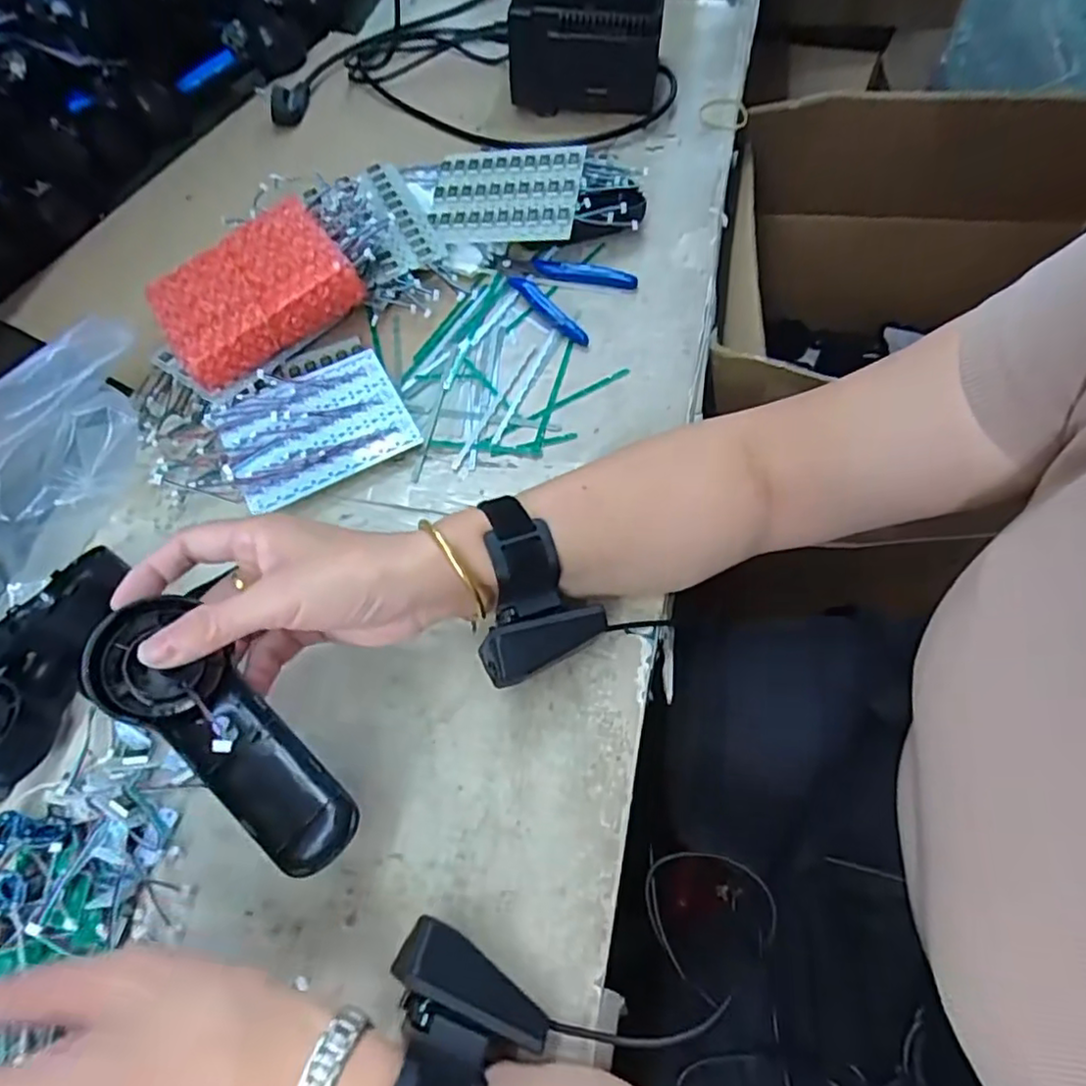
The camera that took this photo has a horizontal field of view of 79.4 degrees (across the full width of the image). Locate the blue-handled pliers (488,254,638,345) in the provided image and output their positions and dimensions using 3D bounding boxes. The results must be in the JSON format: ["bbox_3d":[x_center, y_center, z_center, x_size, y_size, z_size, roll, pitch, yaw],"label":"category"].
[{"bbox_3d":[0.008,-0.214,0.533,0.117,0.008,0.074,33,70,21],"label":"blue-handled pliers"}]

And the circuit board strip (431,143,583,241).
[{"bbox_3d":[-0.033,-0.295,0.552,0.128,0.008,0.094,4,72,15],"label":"circuit board strip"}]

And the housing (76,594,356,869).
[{"bbox_3d":[-0.150,0.091,0.314,0.149,0.024,0.050,43,71,1],"label":"housing"}]

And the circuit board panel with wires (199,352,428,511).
[{"bbox_3d":[-0.167,-0.086,0.479,0.127,0.013,0.100,-28,62,-8],"label":"circuit board panel with wires"}]

